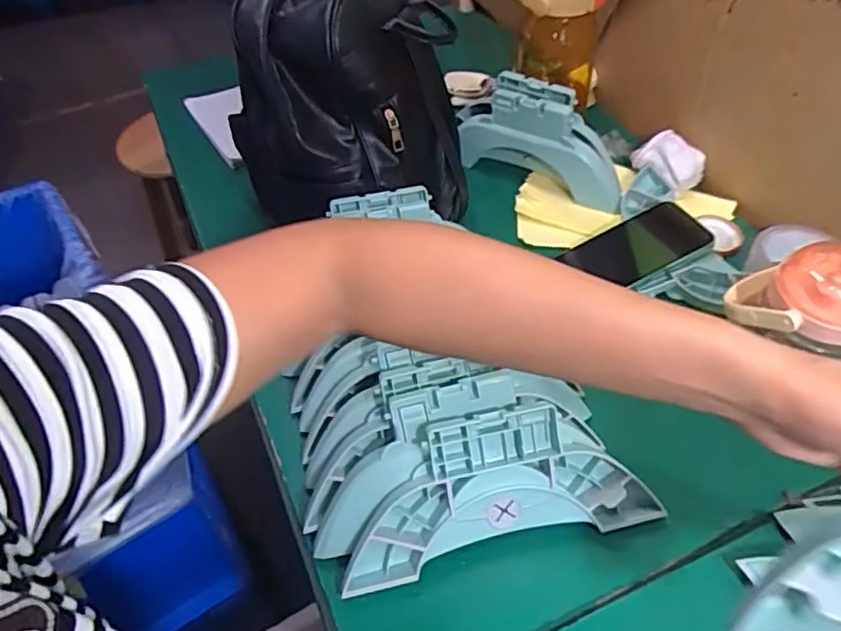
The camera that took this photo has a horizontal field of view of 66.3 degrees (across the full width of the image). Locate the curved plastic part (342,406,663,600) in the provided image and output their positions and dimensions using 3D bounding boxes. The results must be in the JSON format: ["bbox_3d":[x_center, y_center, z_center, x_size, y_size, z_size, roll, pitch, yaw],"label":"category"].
[{"bbox_3d":[0.053,0.131,0.506,0.251,0.117,0.042,-13,13,-8],"label":"curved plastic part"}]

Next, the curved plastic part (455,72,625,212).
[{"bbox_3d":[0.158,-0.217,0.798,0.208,0.108,0.069,26,55,26],"label":"curved plastic part"}]

